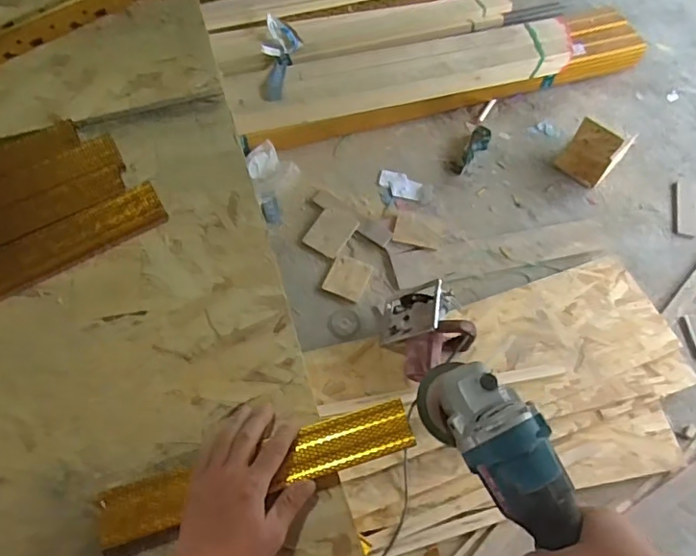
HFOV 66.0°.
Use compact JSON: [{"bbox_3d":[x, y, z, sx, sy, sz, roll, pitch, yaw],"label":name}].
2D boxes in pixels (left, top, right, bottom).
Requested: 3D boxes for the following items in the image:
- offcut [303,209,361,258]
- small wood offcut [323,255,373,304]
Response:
[{"bbox_3d":[-0.047,-0.136,1.559,0.114,0.007,0.151,28,64,12],"label":"offcut"},{"bbox_3d":[-0.001,-0.001,1.498,0.110,0.005,0.122,21,63,8],"label":"small wood offcut"}]

